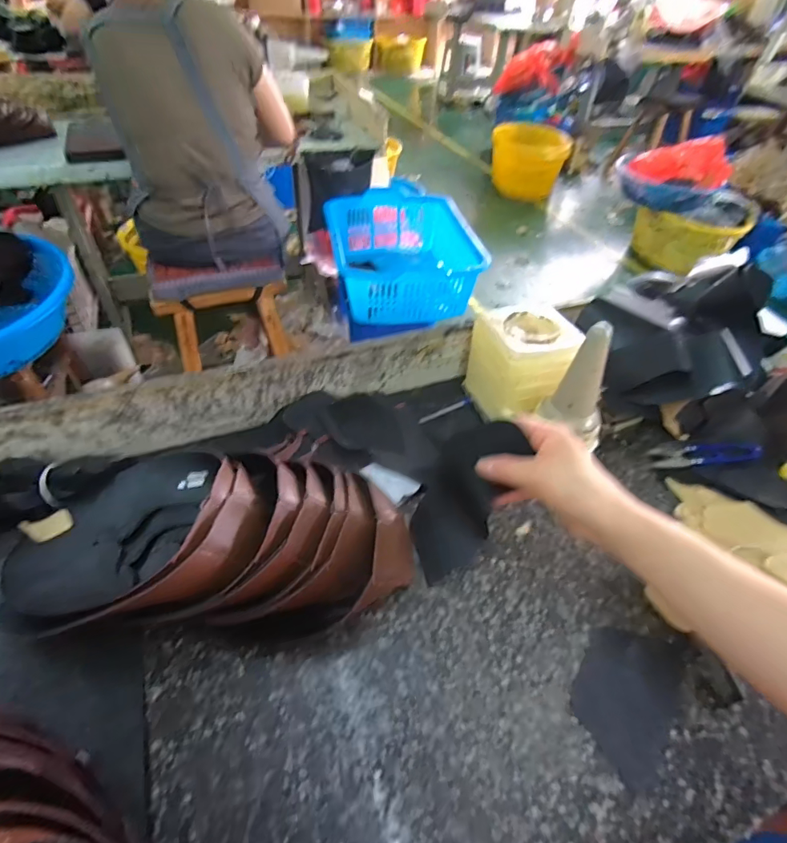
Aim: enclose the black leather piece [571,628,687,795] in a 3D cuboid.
[{"bbox_3d":[0.192,0.223,0.384,0.075,0.004,0.118,27,50,19],"label":"black leather piece"}]

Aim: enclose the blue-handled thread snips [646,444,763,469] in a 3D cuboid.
[{"bbox_3d":[0.363,0.039,0.546,0.116,0.004,0.029,-6,45,10],"label":"blue-handled thread snips"}]

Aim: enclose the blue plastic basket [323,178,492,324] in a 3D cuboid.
[{"bbox_3d":[0.010,-0.473,1.397,0.378,0.239,0.510,-5,47,-11],"label":"blue plastic basket"}]

